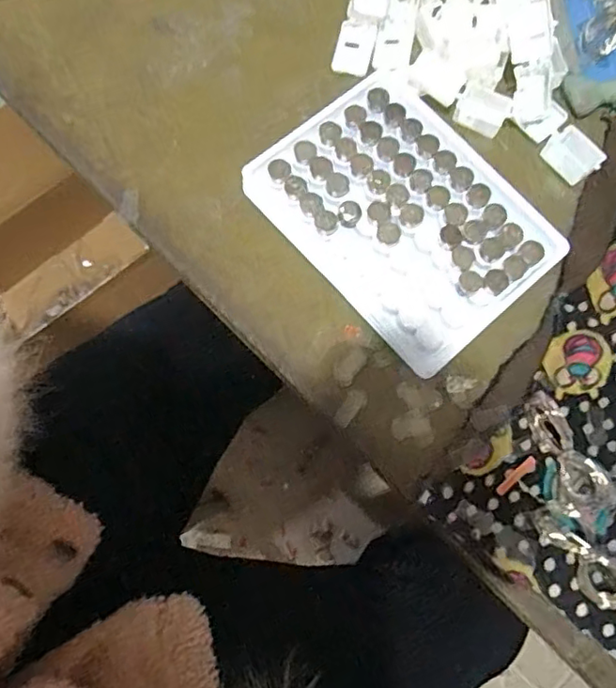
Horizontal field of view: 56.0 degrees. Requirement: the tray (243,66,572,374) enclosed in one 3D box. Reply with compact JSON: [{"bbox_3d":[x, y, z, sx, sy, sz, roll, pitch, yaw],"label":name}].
[{"bbox_3d":[0.047,-0.062,0.277,0.100,0.018,0.129,-40,79,-8],"label":"tray"}]

